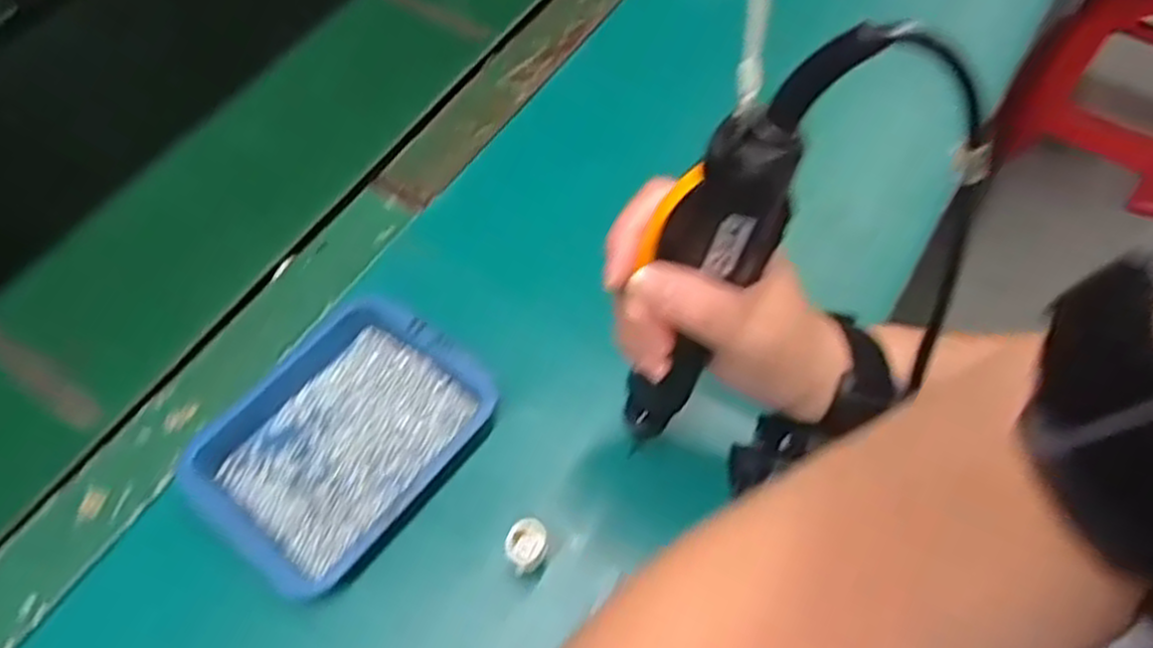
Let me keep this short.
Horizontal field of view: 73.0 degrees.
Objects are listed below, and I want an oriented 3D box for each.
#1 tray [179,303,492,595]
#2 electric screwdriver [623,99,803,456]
[{"bbox_3d":[-0.132,0.065,0.449,0.122,0.025,0.157,31,65,18],"label":"tray"},{"bbox_3d":[0.047,-0.009,0.324,0.040,0.199,0.031,30,56,13],"label":"electric screwdriver"}]

